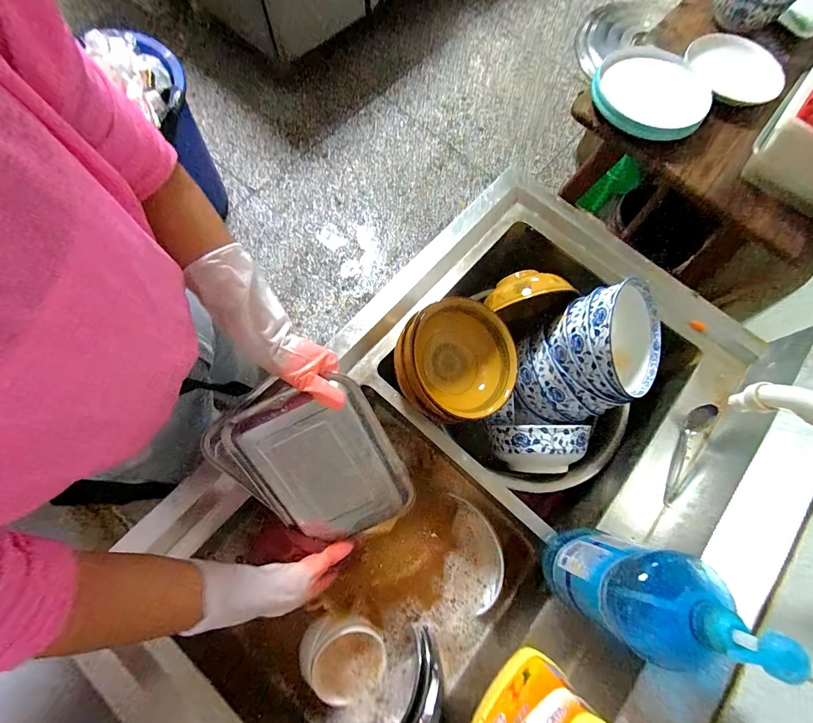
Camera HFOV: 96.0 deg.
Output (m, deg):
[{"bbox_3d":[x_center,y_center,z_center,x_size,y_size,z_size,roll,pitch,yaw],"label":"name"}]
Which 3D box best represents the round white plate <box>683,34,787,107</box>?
[{"bbox_3d":[0.766,-0.704,0.879,0.207,0.038,0.262,-36,68,-3],"label":"round white plate"}]

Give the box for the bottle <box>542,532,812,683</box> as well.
[{"bbox_3d":[0.243,0.249,0.394,0.086,0.278,0.101,9,72,0],"label":"bottle"}]

